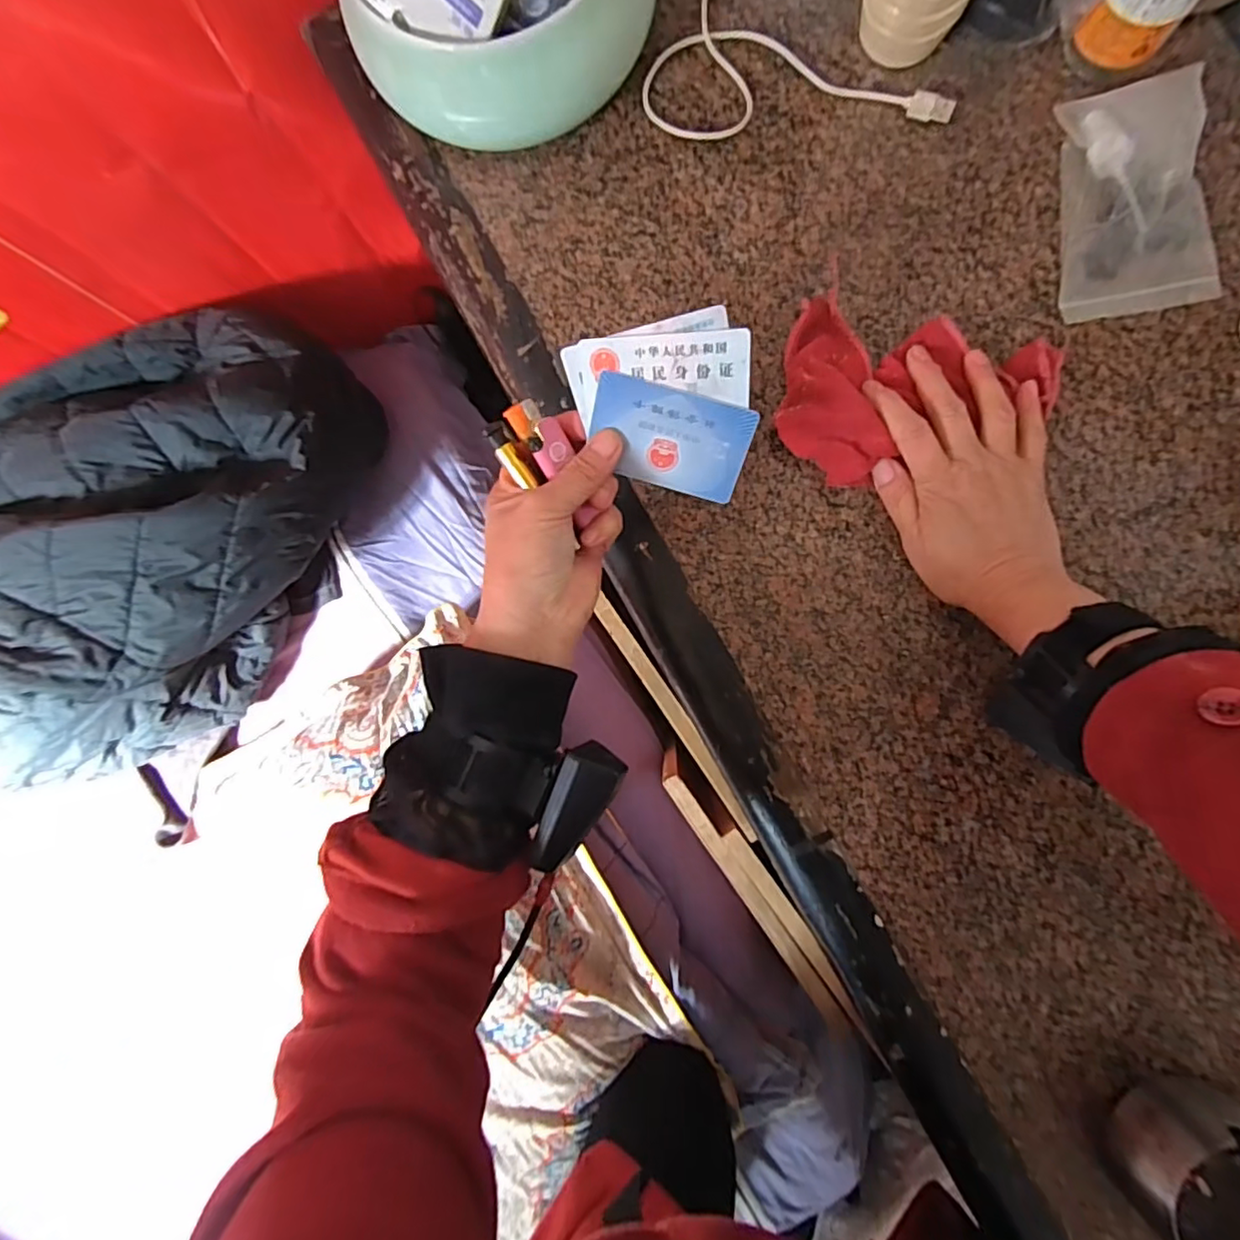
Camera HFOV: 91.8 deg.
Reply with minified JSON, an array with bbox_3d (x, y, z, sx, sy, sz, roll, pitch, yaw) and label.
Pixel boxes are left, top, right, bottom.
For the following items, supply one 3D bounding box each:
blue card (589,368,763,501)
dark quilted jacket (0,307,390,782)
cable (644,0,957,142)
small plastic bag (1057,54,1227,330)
[{"bbox_3d":[0.026,-0.098,0.326,0.085,0.004,0.053,15,127,1],"label":"blue card"},{"bbox_3d":[-0.573,-0.051,0.676,0.696,0.199,0.355,-40,84,2],"label":"dark quilted jacket"},{"bbox_3d":[0.103,-0.378,0.427,0.222,0.014,0.132,44,98,4],"label":"cable"},{"bbox_3d":[0.341,-0.274,0.388,0.093,0.033,0.133,-2,87,5],"label":"small plastic bag"}]

